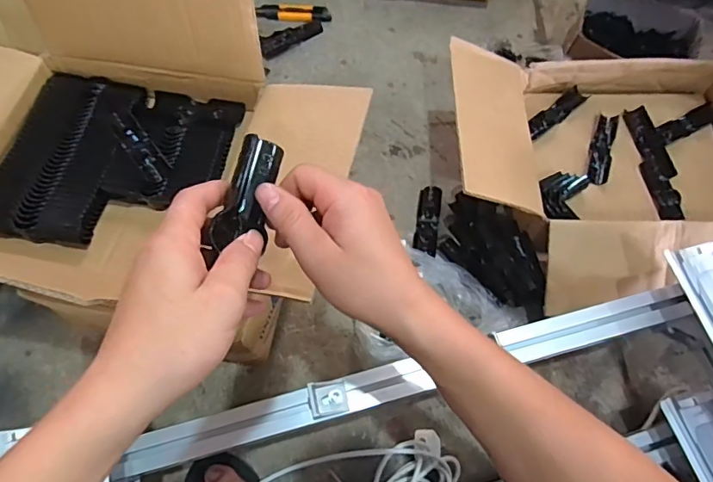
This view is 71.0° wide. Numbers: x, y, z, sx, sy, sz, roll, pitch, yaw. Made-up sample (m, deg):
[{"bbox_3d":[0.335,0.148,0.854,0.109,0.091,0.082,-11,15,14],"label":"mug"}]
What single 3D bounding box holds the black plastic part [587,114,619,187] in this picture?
[{"bbox_3d":[0.380,-0.143,0.774,0.031,0.009,0.124,17,68,8],"label":"black plastic part"}]

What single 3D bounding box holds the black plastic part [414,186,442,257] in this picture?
[{"bbox_3d":[0.115,-0.032,0.807,0.036,0.034,0.121,9,67,5],"label":"black plastic part"}]

